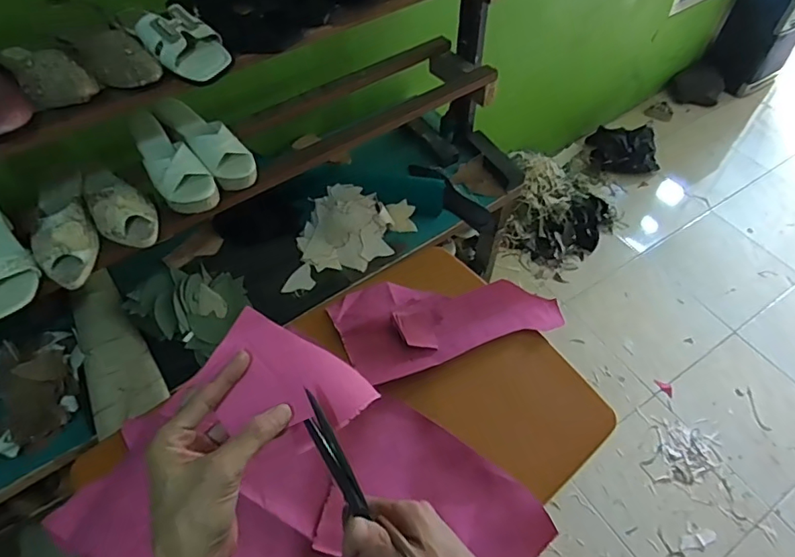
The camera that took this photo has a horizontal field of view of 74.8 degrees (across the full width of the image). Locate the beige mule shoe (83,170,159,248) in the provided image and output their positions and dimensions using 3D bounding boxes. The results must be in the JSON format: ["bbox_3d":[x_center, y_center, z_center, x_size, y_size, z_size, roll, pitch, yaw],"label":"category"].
[{"bbox_3d":[-0.471,-0.137,0.867,0.088,0.064,0.216,-31,60,-20],"label":"beige mule shoe"}]

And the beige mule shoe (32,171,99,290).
[{"bbox_3d":[-0.540,-0.100,0.836,0.085,0.064,0.254,-19,56,-13],"label":"beige mule shoe"}]

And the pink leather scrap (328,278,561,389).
[{"bbox_3d":[0.088,0.059,0.952,0.394,0.033,0.192,-17,56,-12],"label":"pink leather scrap"}]

